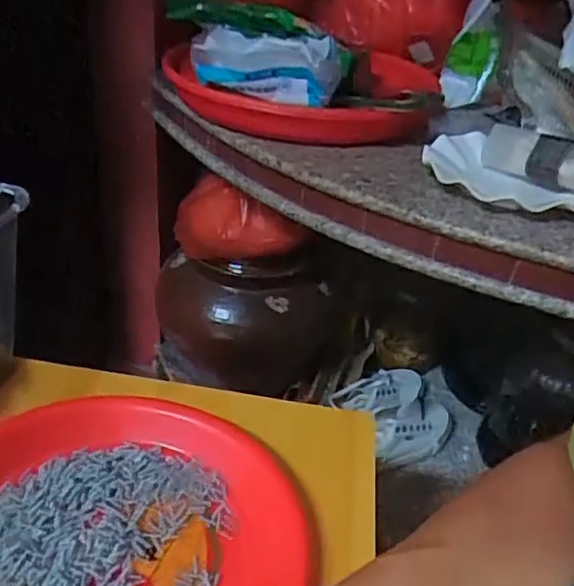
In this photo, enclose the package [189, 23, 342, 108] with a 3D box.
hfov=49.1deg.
[{"bbox_3d":[-0.023,-0.254,0.694,0.155,0.065,0.075,12,34,8],"label":"package"}]

